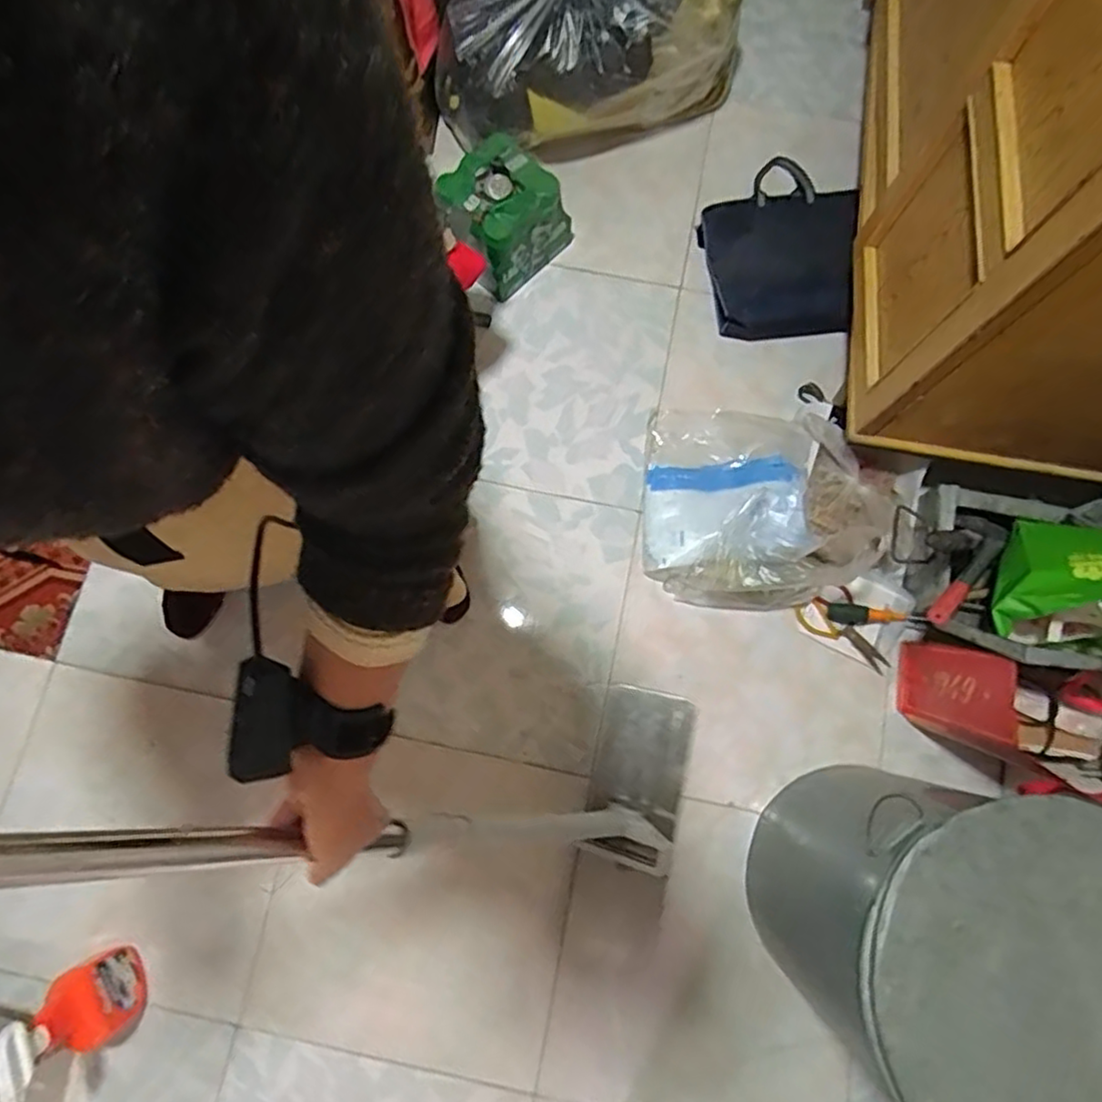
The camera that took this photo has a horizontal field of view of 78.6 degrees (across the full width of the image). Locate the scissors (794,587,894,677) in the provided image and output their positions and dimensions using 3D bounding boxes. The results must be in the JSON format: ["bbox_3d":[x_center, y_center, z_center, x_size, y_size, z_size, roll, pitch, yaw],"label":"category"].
[{"bbox_3d":[0.534,0.151,1.222,0.099,0.016,0.179,-37,88,7],"label":"scissors"}]

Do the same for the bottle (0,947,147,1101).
[{"bbox_3d":[-0.703,0.685,0.990,0.071,0.254,0.124,-19,78,-4],"label":"bottle"}]

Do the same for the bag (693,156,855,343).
[{"bbox_3d":[0.460,-0.632,1.368,0.297,0.117,0.399,1,77,0],"label":"bag"}]

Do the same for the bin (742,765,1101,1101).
[{"bbox_3d":[0.530,0.512,0.903,0.382,0.466,0.362,0,77,0],"label":"bin"}]

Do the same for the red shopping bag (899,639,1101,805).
[{"bbox_3d":[0.794,0.281,1.045,0.390,0.294,0.173,20,78,5],"label":"red shopping bag"}]

